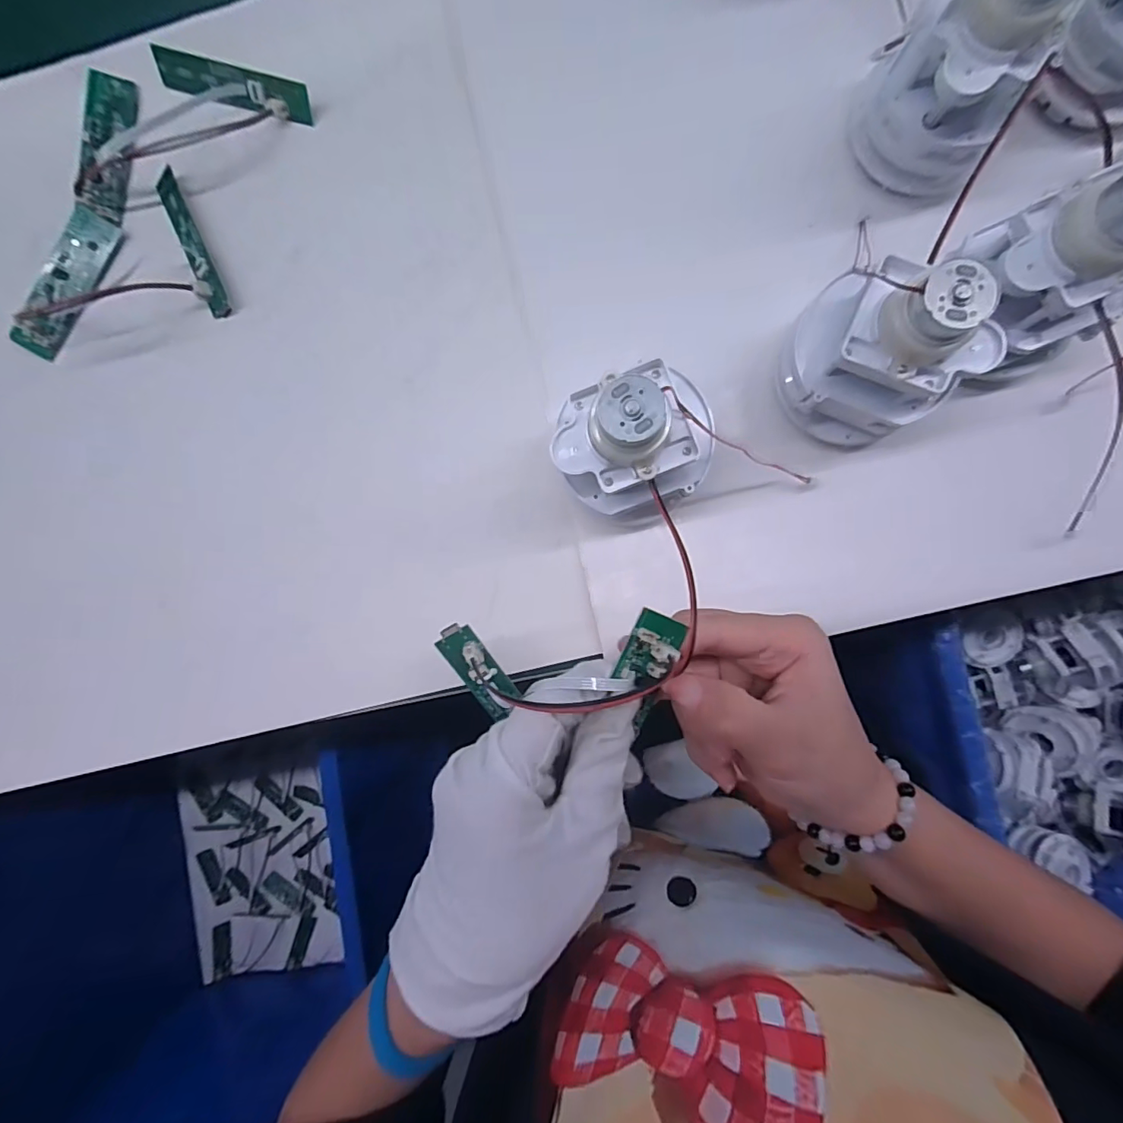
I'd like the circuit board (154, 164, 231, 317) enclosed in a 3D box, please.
[{"bbox_3d":[-0.202,-0.173,0.280,0.013,0.006,0.085,-26,88,3],"label":"circuit board"}]

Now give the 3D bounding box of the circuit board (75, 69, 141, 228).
[{"bbox_3d":[-0.246,-0.225,0.280,0.022,0.004,0.077,7,87,-29],"label":"circuit board"}]

